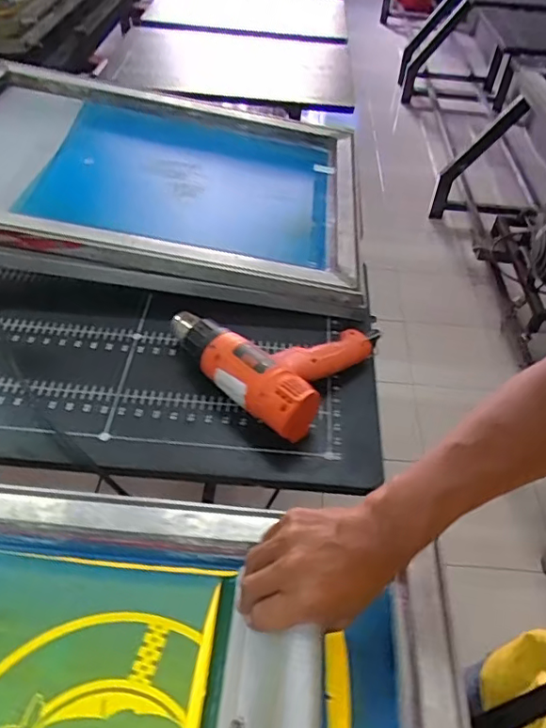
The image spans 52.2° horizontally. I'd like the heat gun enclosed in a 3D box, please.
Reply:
[{"bbox_3d":[-0.017,-0.020,0.674,0.220,0.070,0.177,27,51,21],"label":"heat gun"}]

